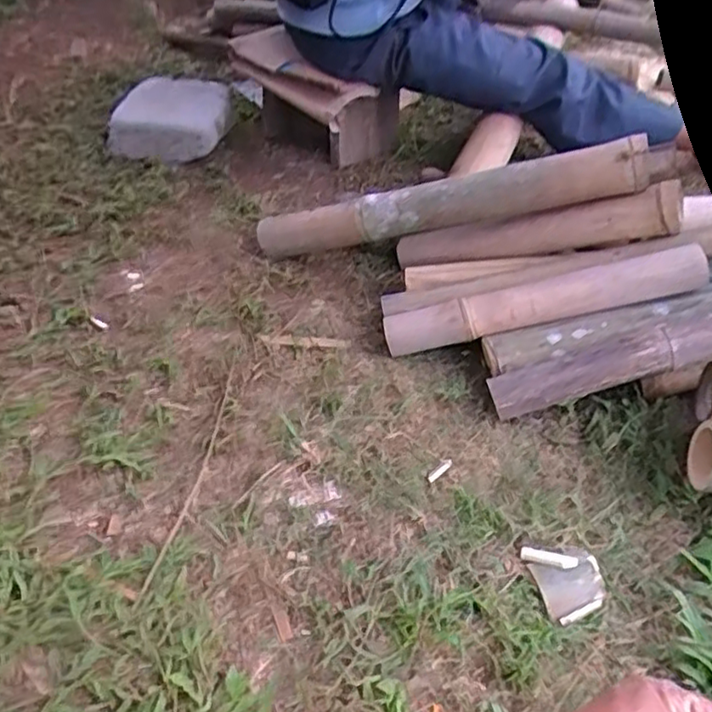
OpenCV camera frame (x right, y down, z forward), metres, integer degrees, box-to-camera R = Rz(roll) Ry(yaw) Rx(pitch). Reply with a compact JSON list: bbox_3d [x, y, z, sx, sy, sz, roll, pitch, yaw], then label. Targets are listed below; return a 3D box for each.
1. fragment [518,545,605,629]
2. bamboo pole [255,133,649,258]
[{"bbox_3d":[0.216,0.228,0.678,0.068,0.014,0.077,-9,42,-14],"label":"fragment"},{"bbox_3d":[0.108,-0.210,0.946,0.565,0.084,0.058,-6,37,26],"label":"bamboo pole"}]

